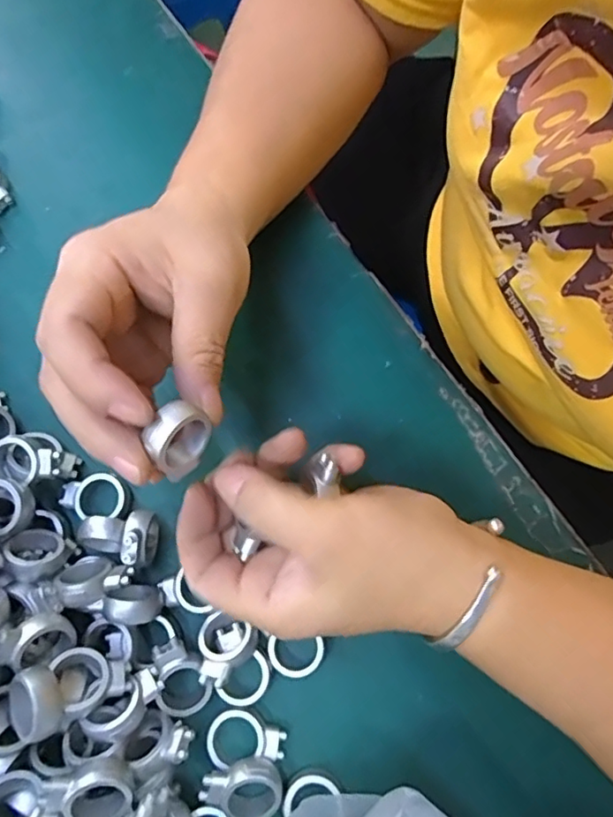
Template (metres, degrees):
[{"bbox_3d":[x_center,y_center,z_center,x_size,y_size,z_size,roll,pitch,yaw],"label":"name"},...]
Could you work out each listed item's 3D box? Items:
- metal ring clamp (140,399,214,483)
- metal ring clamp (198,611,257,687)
[{"bbox_3d":[-0.047,0.012,0.202,0.015,0.021,0.024,26,77,8],"label":"metal ring clamp"},{"bbox_3d":[-0.037,0.109,0.251,0.026,0.016,0.026,16,77,6],"label":"metal ring clamp"}]

